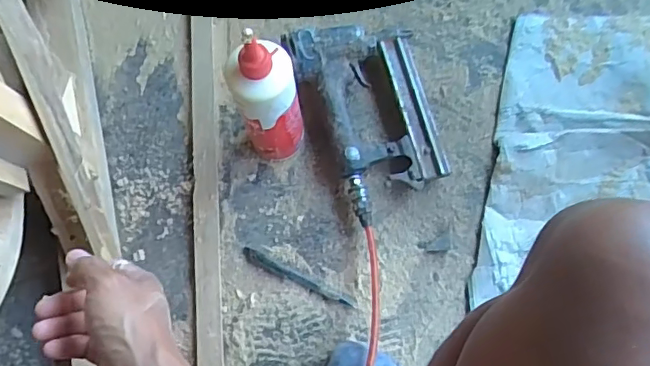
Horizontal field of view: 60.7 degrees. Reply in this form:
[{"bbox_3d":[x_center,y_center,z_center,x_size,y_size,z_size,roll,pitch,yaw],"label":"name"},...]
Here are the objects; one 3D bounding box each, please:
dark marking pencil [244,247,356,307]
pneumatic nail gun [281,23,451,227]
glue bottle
[{"bbox_3d":[-0.031,0.111,0.645,0.140,0.008,0.014,26,74,5],"label":"dark marking pencil"},{"bbox_3d":[0.066,-0.087,0.683,0.147,0.050,0.242,-19,75,-8],"label":"pneumatic nail gun"},{"bbox_3d":[-0.062,-0.081,0.592,0.066,0.216,0.058,-28,76,-10],"label":"glue bottle"}]

